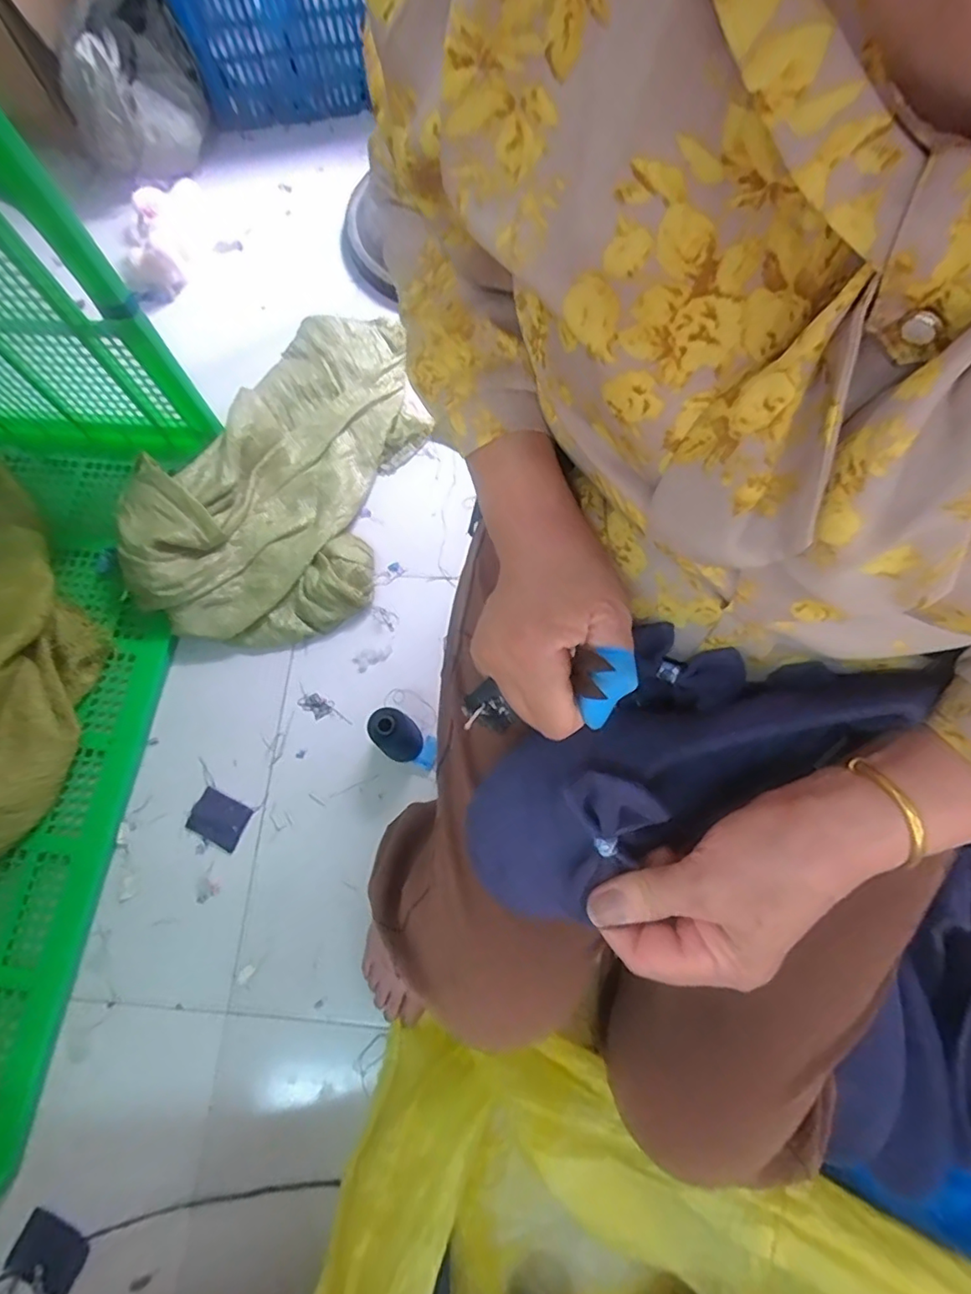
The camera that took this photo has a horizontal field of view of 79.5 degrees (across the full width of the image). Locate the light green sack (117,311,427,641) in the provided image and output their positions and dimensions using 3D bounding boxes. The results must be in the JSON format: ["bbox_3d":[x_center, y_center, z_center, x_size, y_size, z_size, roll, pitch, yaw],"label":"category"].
[{"bbox_3d":[-0.294,-0.292,0.921,0.341,0.124,0.605,15,72,7],"label":"light green sack"}]

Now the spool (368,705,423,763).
[{"bbox_3d":[-0.116,0.116,0.770,0.053,0.108,0.057,-1,71,2],"label":"spool"}]

